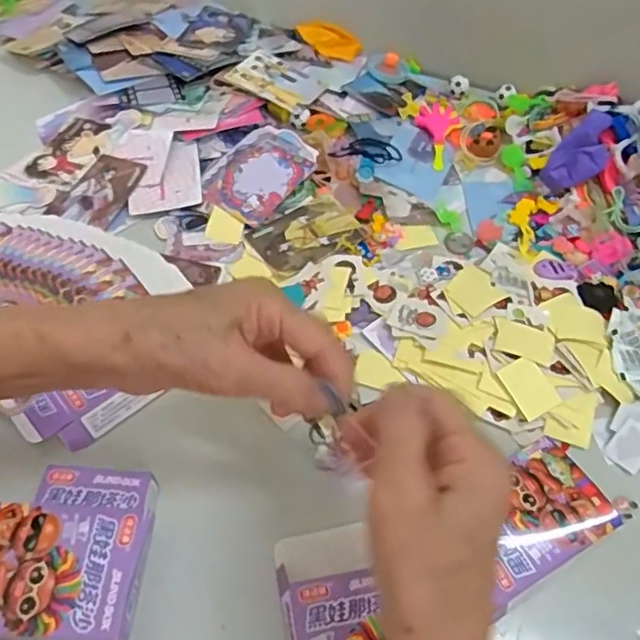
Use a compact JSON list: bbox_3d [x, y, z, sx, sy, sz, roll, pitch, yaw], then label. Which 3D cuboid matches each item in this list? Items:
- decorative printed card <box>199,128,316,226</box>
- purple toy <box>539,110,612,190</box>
[{"bbox_3d":[-0.054,-0.133,0.523,0.081,0.007,0.109,36,68,22],"label":"decorative printed card"},{"bbox_3d":[0.234,-0.147,0.518,0.045,0.041,0.080,31,61,17],"label":"purple toy"}]

